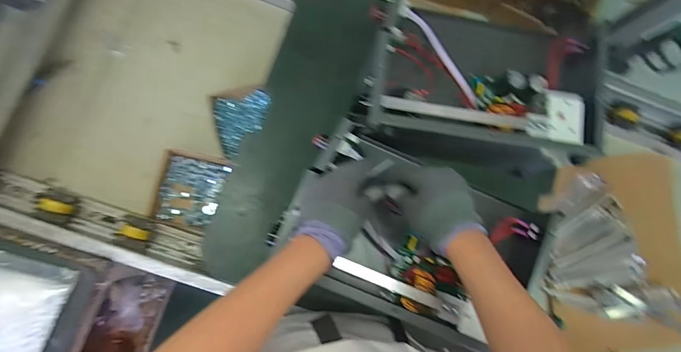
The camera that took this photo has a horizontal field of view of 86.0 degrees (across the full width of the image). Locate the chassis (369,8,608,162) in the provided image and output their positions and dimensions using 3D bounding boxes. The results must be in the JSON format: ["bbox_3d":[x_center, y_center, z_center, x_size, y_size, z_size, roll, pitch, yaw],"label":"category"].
[{"bbox_3d":[0.217,-0.146,0.585,0.352,0.125,0.227,10,83,-6],"label":"chassis"}]

